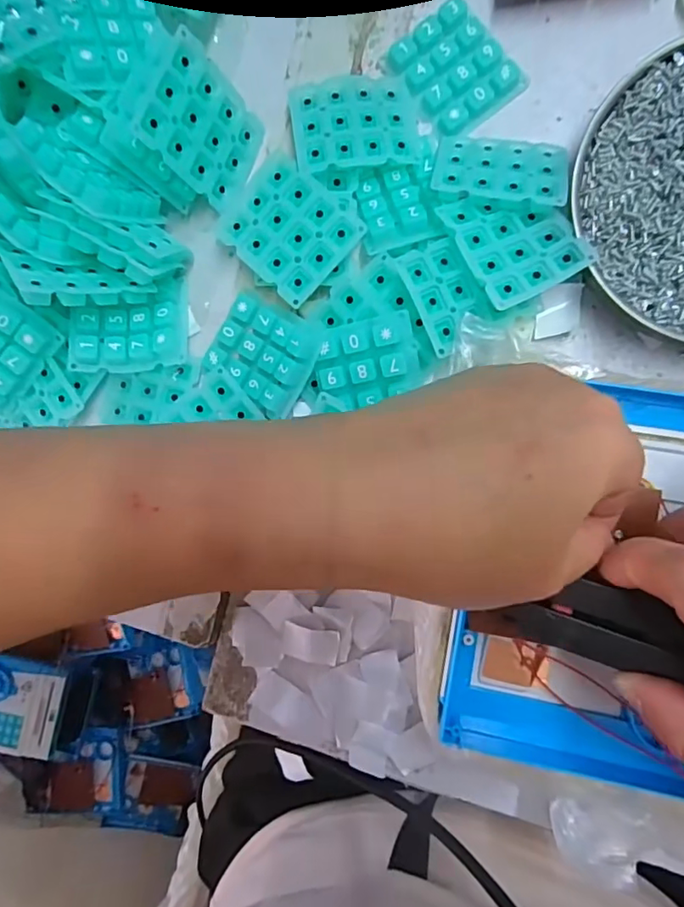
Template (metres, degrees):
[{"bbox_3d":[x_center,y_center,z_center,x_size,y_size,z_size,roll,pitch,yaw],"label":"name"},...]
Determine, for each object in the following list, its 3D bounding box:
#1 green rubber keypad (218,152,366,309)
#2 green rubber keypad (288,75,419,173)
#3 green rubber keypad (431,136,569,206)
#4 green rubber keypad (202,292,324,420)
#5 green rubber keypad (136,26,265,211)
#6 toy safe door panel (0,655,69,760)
[{"bbox_3d":[-0.026,-0.106,0.252,0.058,0.004,0.048,42,96,7],"label":"green rubber keypad"},{"bbox_3d":[0.006,-0.160,0.255,0.058,0.004,0.049,-8,80,-4],"label":"green rubber keypad"},{"bbox_3d":[0.075,-0.134,0.247,0.059,0.004,0.045,12,60,10],"label":"green rubber keypad"},{"bbox_3d":[-0.039,-0.049,0.258,0.053,0.012,0.046,30,95,8],"label":"green rubber keypad"},{"bbox_3d":[-0.064,-0.151,0.248,0.004,0.059,0.049,26,88,36],"label":"green rubber keypad"},{"bbox_3d":[-0.492,0.368,0.777,0.150,0.033,0.133,10,92,9],"label":"toy safe door panel"}]

